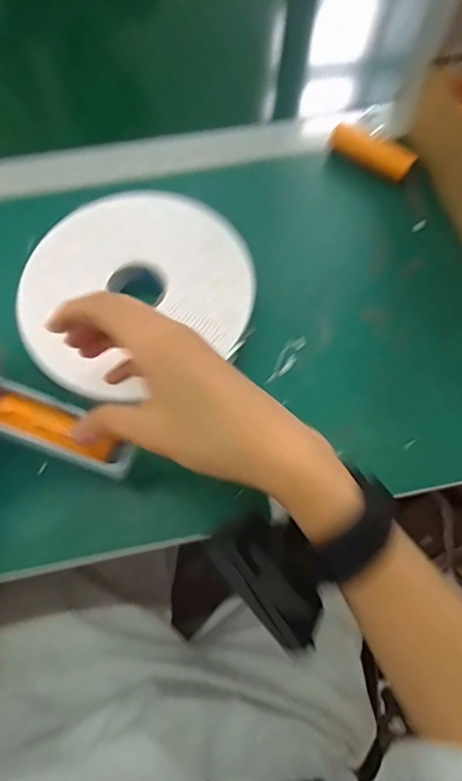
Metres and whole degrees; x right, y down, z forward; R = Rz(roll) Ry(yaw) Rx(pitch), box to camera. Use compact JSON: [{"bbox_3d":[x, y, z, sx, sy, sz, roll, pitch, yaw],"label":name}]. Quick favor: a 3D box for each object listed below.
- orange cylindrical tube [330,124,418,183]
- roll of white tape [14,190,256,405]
[{"bbox_3d":[0.116,-0.197,0.385,0.069,0.017,0.018,25,71,8],"label":"orange cylindrical tube"},{"bbox_3d":[-0.071,-0.077,0.341,0.166,0.012,0.152,0,70,-1],"label":"roll of white tape"}]

